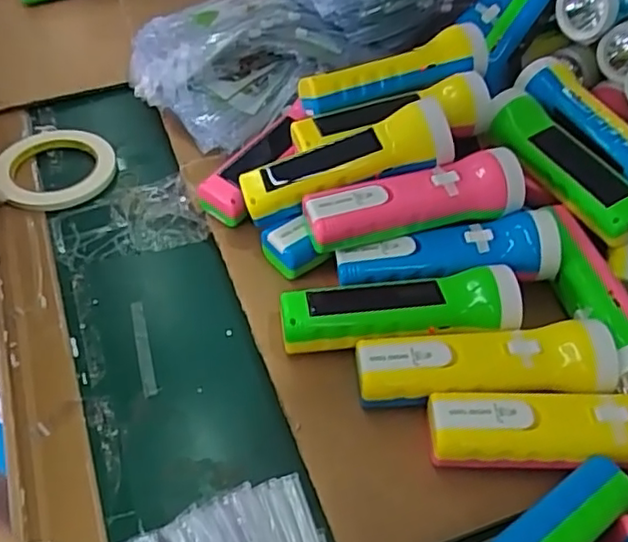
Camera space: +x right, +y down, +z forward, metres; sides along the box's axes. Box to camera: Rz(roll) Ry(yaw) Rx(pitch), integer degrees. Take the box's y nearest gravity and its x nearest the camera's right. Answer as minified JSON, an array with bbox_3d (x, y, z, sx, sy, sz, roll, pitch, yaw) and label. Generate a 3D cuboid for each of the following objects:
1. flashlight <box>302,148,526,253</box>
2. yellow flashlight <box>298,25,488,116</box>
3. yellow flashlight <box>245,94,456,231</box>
[{"bbox_3d":[0.075,-0.050,0.475,0.161,0.044,0.050,-9,49,-8],"label":"flashlight"},{"bbox_3d":[0.068,-0.170,0.530,0.159,0.049,0.043,-11,50,-10],"label":"yellow flashlight"},{"bbox_3d":[0.025,-0.081,0.486,0.163,0.039,0.043,-19,48,6],"label":"yellow flashlight"}]

